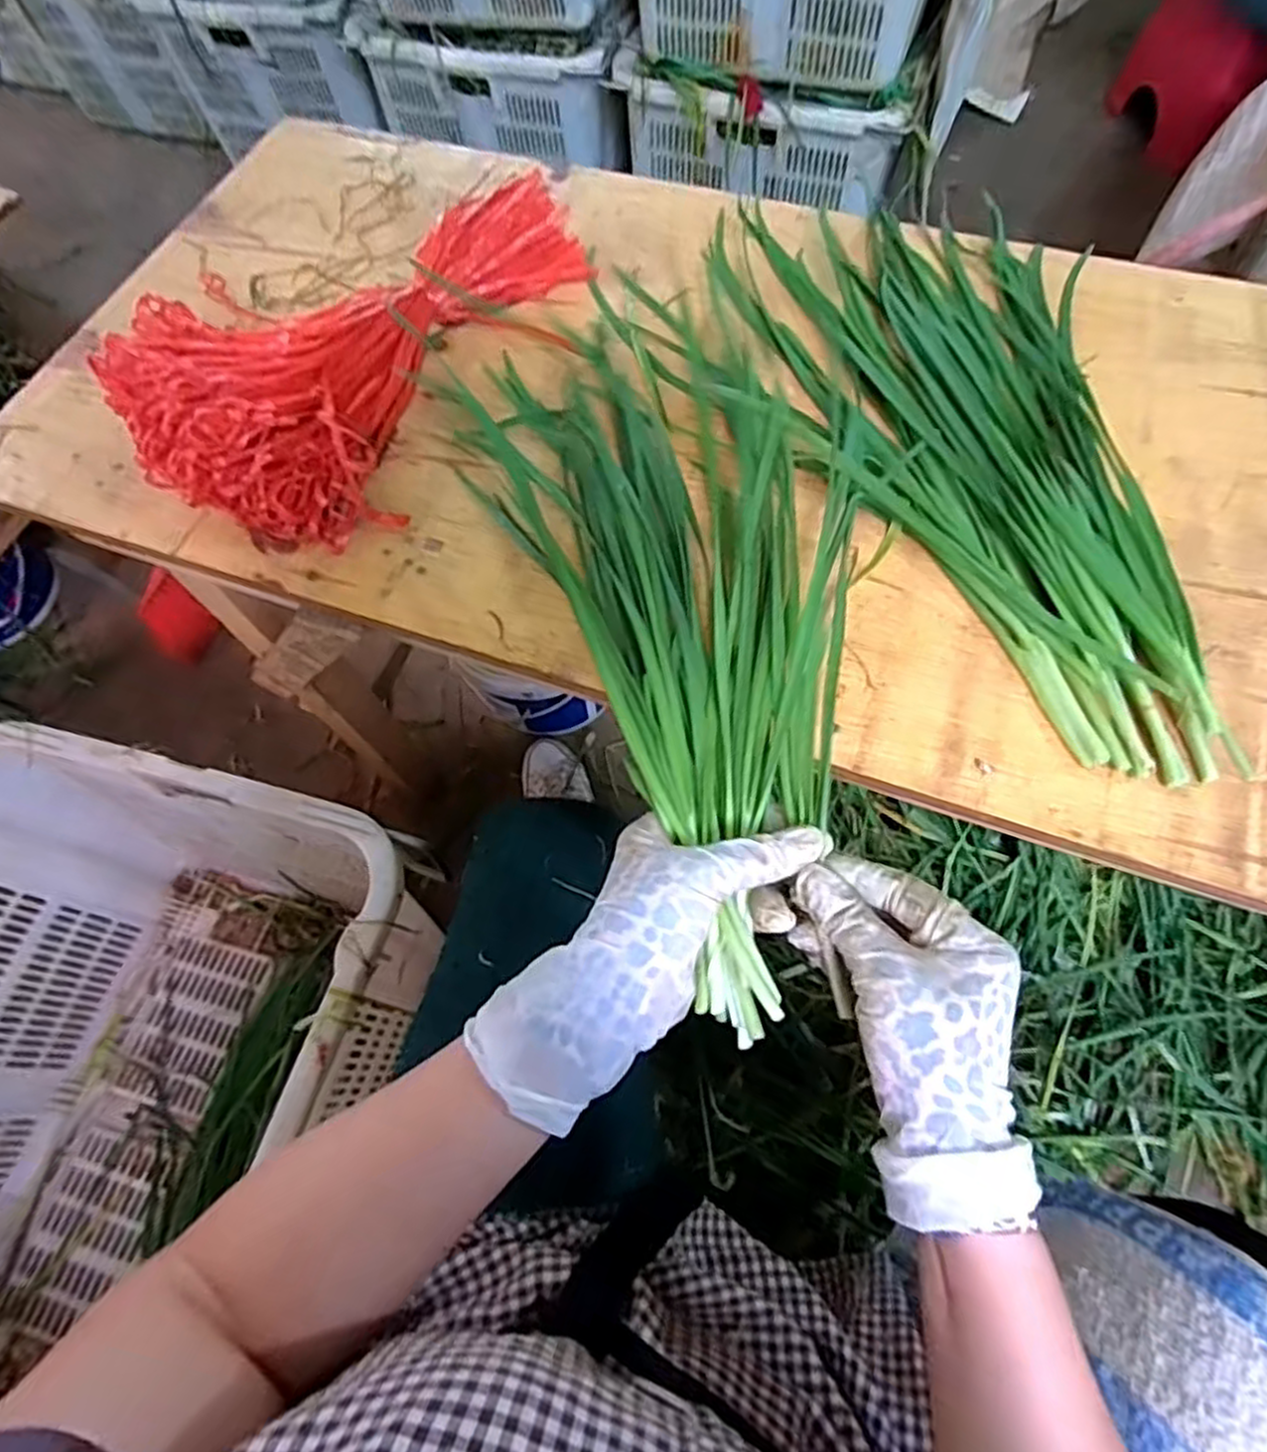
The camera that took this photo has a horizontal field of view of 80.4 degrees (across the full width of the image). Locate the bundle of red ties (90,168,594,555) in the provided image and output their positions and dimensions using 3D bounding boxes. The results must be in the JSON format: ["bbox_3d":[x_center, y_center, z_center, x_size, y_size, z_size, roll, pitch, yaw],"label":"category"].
[{"bbox_3d":[-0.190,-0.278,0.507,0.205,0.066,0.334,22,67,13],"label":"bundle of red ties"}]

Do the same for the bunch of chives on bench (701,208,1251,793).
[{"bbox_3d":[0.213,-0.188,0.460,0.220,0.037,0.465,-13,64,-3],"label":"bunch of chives on bench"}]

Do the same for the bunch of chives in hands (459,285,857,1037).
[{"bbox_3d":[0.030,-0.078,0.415,0.174,0.070,0.433,-13,59,-4],"label":"bunch of chives in hands"}]

